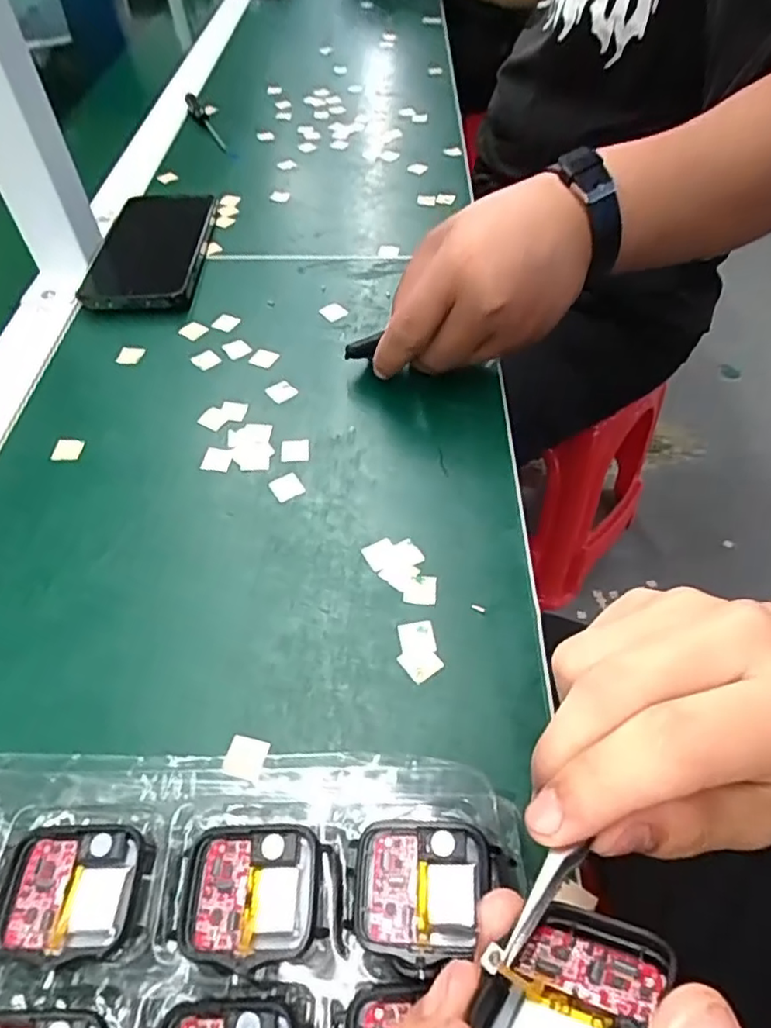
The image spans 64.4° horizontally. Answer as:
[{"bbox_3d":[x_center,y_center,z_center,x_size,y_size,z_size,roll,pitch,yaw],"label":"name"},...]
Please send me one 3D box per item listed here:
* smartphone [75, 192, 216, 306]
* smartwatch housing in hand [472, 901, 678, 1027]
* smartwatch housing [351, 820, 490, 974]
[{"bbox_3d":[-0.185,-0.208,0.478,0.087,0.013,0.167,-2,53,-1],"label":"smartphone"},{"bbox_3d":[0.040,0.104,0.131,0.034,0.006,0.044,1,13,34],"label":"smartwatch housing in hand"},{"bbox_3d":[0.011,0.120,0.195,0.042,0.005,0.039,3,53,3],"label":"smartwatch housing"}]

